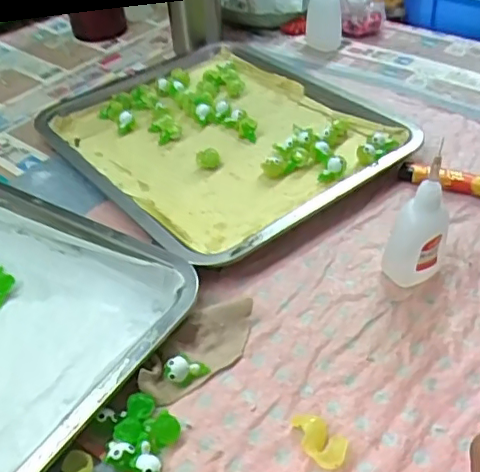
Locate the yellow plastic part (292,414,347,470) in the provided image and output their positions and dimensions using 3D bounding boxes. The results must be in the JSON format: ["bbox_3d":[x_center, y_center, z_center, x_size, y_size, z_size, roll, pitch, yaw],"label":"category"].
[{"bbox_3d":[0.044,0.114,0.324,0.022,0.009,0.037,-30,48,-25],"label":"yellow plastic part"}]

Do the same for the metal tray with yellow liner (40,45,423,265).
[{"bbox_3d":[-0.026,-0.101,0.543,0.244,0.027,0.309,-30,49,-26],"label":"metal tray with yellow liner"}]

